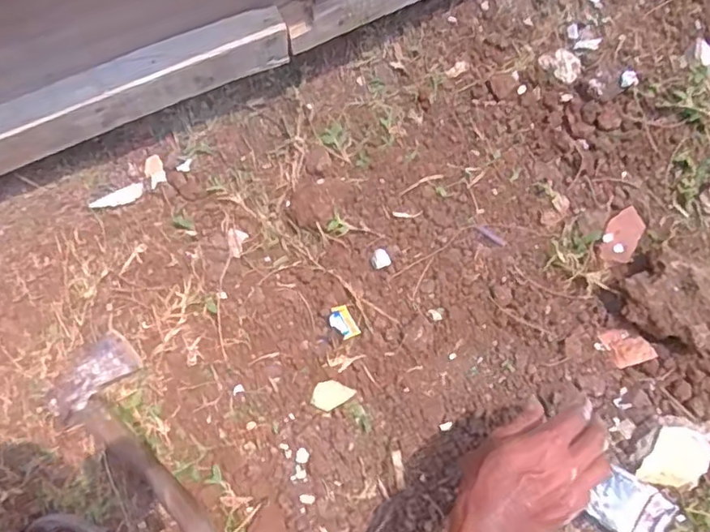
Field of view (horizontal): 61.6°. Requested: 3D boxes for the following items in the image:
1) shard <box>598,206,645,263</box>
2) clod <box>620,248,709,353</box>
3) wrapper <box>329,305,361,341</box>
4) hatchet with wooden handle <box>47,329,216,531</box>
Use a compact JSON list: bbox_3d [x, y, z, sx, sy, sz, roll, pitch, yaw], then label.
[{"bbox_3d":[0.295,-0.035,0.655,0.037,0.006,0.070,30,76,10],"label":"shard"},{"bbox_3d":[0.334,0.044,0.609,0.122,0.047,0.081,37,78,11],"label":"clod"},{"bbox_3d":[-0.013,0.061,0.635,0.025,0.004,0.037,-29,75,-7],"label":"wrapper"},{"bbox_3d":[-0.190,0.196,0.566,0.085,0.033,0.289,-39,76,-10],"label":"hatchet with wooden handle"}]

